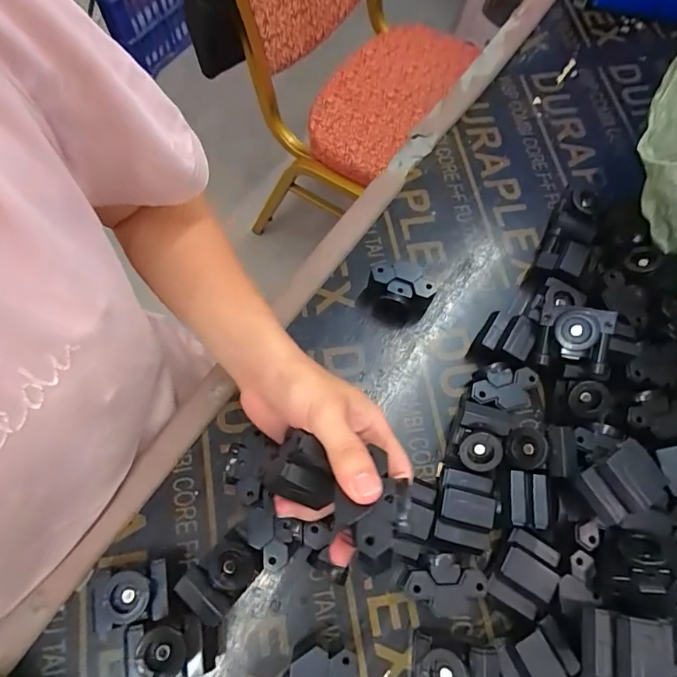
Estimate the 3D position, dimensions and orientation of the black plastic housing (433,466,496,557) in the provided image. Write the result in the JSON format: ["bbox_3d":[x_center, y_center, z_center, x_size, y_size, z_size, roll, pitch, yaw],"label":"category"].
[{"bbox_3d":[0.095,0.129,0.352,0.038,0.021,0.057,13,69,3],"label":"black plastic housing"}]

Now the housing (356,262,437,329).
[{"bbox_3d":[0.052,-0.039,0.422,0.063,0.042,0.045,13,70,2],"label":"housing"}]

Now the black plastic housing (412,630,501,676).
[{"bbox_3d":[0.079,0.229,0.325,0.055,0.045,0.039,11,70,2],"label":"black plastic housing"}]

